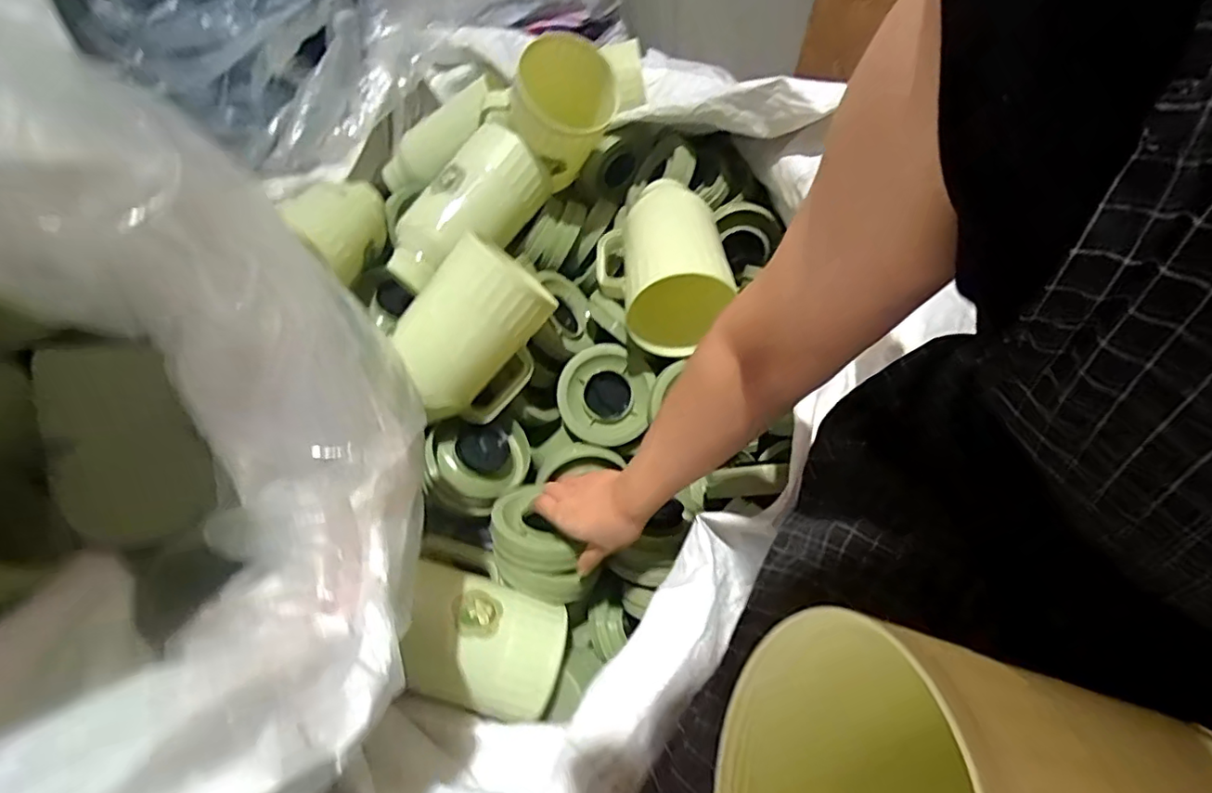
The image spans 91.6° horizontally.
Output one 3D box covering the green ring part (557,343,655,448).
[{"bbox_3d":[-0.002,-0.002,0.806,0.123,0.021,0.137,11,96,3],"label":"green ring part"}]

